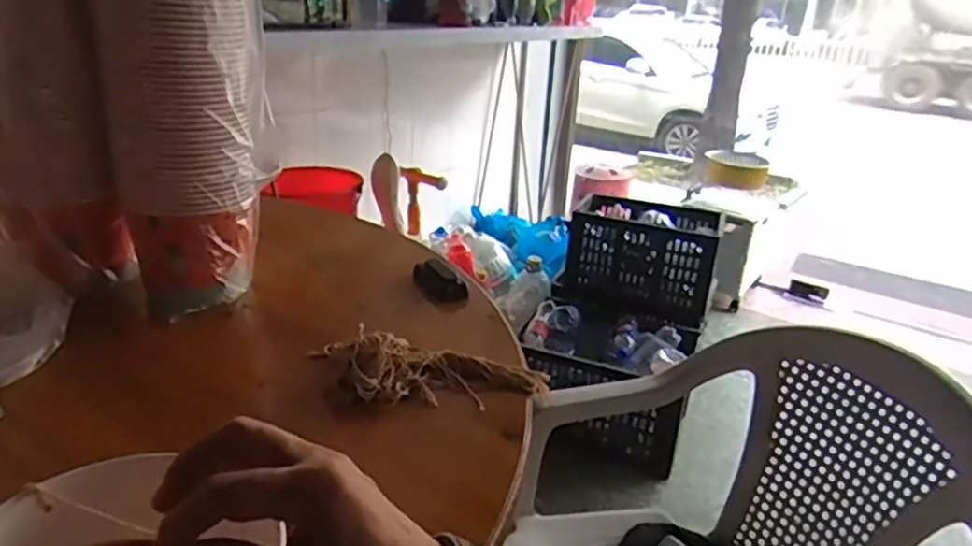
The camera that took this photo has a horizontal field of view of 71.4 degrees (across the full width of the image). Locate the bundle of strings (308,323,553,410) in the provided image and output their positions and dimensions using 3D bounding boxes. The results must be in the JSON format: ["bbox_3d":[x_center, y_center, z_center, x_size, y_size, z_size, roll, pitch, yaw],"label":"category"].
[{"bbox_3d":[-0.063,0.102,0.750,0.268,0.050,0.107,3,23,-1],"label":"bundle of strings"}]

